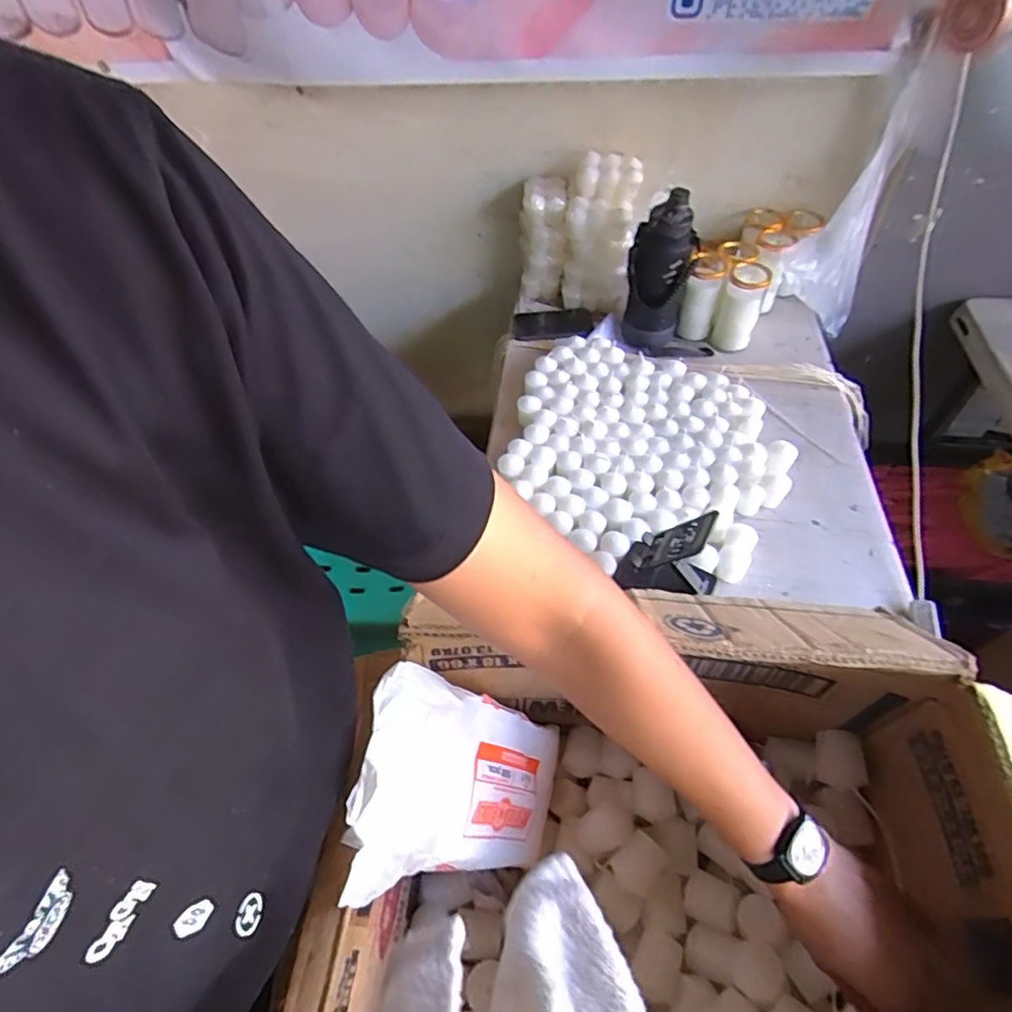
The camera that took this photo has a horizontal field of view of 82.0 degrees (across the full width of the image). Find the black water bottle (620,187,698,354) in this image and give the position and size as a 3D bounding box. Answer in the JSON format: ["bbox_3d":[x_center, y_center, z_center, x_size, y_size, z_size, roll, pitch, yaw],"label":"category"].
[{"bbox_3d":[0.260,-0.391,1.003,0.097,0.242,0.071,1,52,4],"label":"black water bottle"}]

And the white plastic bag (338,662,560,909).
[{"bbox_3d":[-0.028,0.222,0.476,0.024,0.260,0.141,-3,66,31],"label":"white plastic bag"}]

